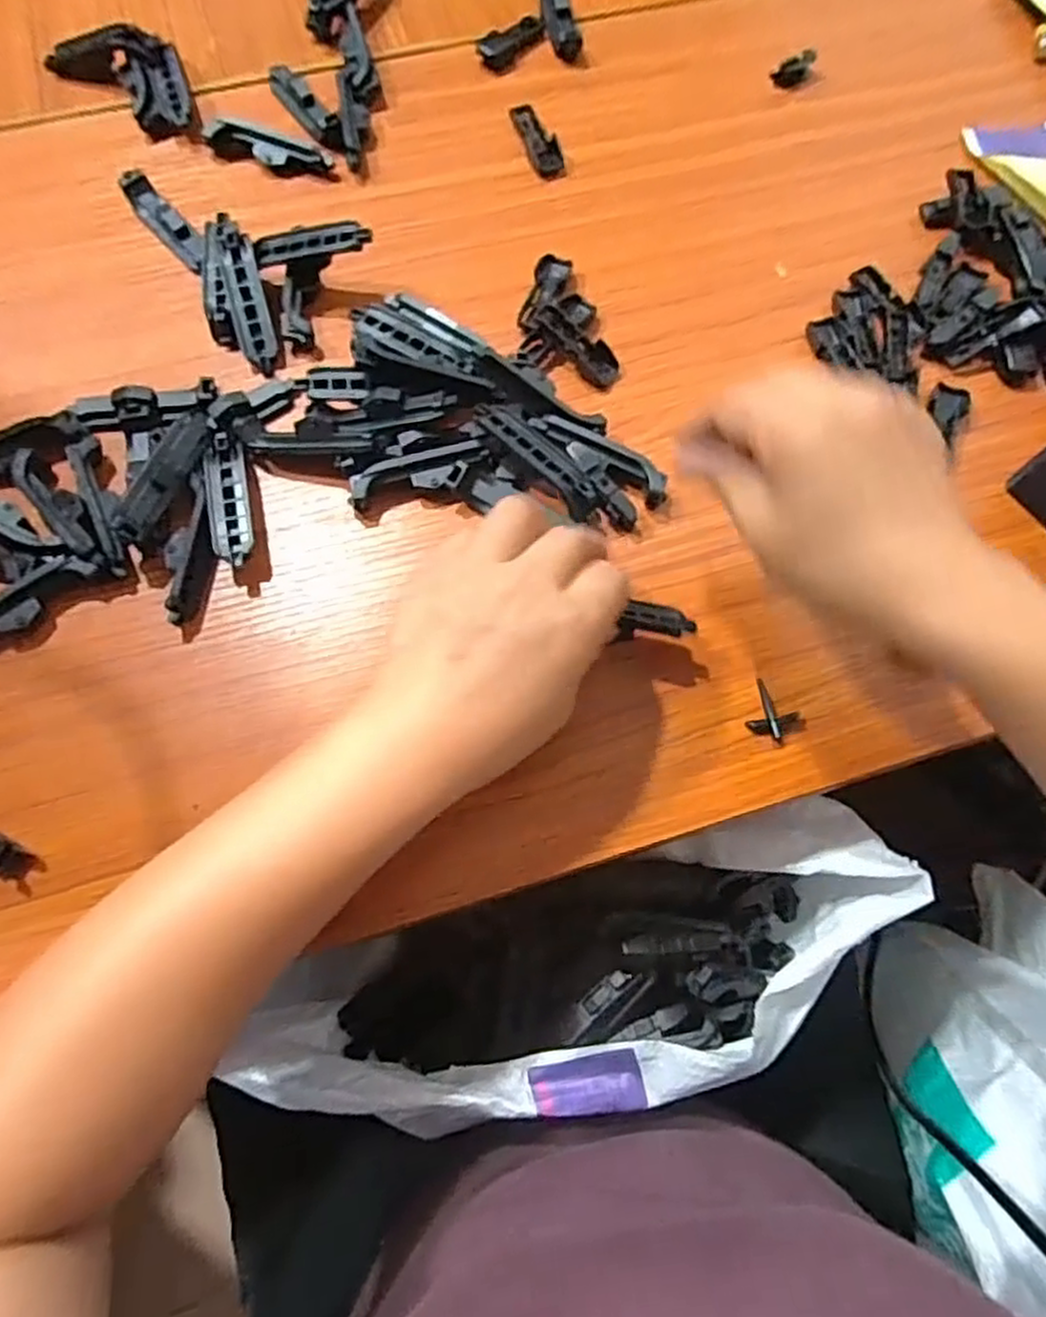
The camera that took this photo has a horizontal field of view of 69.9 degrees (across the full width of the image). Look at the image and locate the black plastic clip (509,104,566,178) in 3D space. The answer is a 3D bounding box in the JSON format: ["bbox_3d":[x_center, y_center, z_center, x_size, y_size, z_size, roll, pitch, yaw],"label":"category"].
[{"bbox_3d":[0.008,-0.305,0.438,0.016,0.011,0.052,-22,73,-8],"label":"black plastic clip"}]

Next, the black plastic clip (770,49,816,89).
[{"bbox_3d":[0.169,-0.363,0.463,0.029,0.012,0.014,-31,74,-11],"label":"black plastic clip"}]

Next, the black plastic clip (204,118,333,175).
[{"bbox_3d":[-0.145,-0.290,0.428,0.073,0.016,0.016,21,72,6],"label":"black plastic clip"}]

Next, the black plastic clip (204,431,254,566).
[{"bbox_3d":[-0.139,-0.074,0.360,0.018,0.016,0.069,-12,71,-5],"label":"black plastic clip"}]

